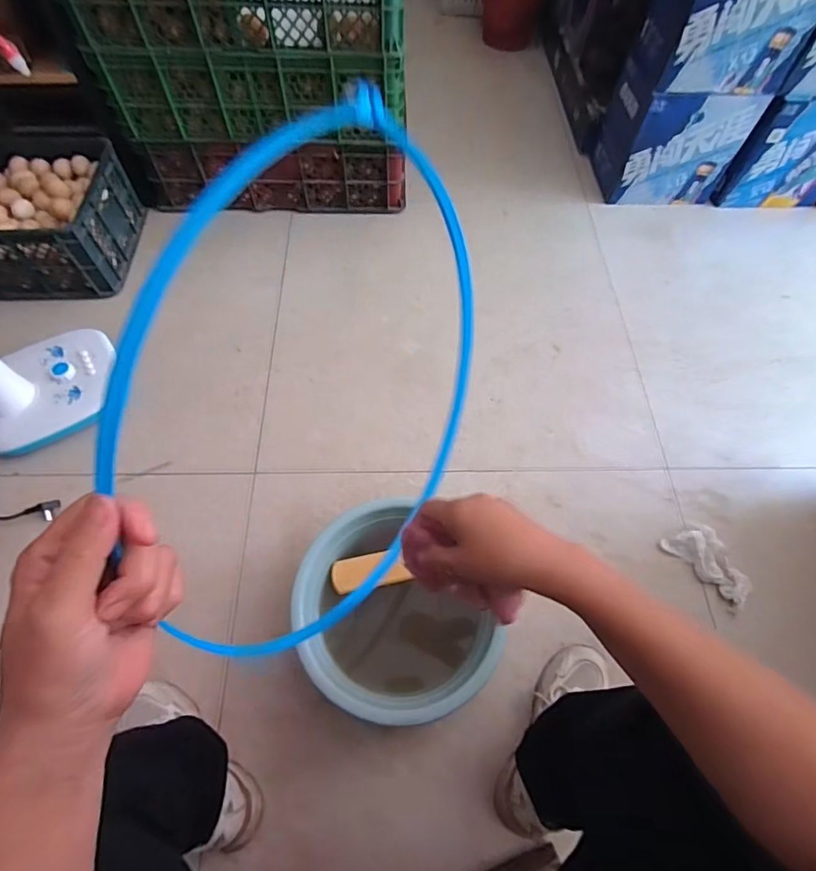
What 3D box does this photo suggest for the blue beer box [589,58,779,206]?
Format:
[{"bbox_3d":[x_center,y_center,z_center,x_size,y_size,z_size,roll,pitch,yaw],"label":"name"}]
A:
[{"bbox_3d":[0.665,-0.761,1.197,0.293,0.258,0.178,1,65,0],"label":"blue beer box"}]

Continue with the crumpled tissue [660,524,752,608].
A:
[{"bbox_3d":[0.528,0.227,0.830,0.088,0.032,0.143,-25,67,-11],"label":"crumpled tissue"}]

